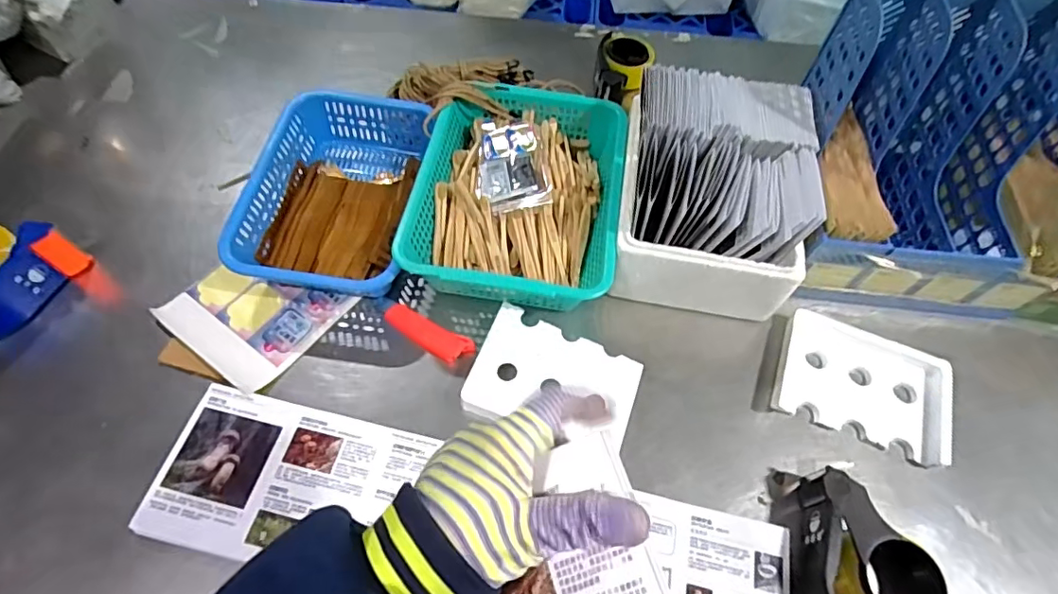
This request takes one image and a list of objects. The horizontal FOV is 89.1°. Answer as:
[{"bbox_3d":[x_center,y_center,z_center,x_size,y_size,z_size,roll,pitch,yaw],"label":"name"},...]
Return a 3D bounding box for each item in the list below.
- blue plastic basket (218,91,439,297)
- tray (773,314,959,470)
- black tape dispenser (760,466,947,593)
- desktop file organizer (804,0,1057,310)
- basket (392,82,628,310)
[{"bbox_3d":[-0.265,-0.146,0.767,0.226,0.098,0.306,4,60,-1],"label":"blue plastic basket"},{"bbox_3d":[0.422,0.109,0.684,0.197,0.032,0.145,20,61,8],"label":"tray"},{"bbox_3d":[0.343,0.263,0.571,0.142,0.070,0.159,2,60,-2],"label":"black tape dispenser"},{"bbox_3d":[0.526,-0.180,0.691,0.320,0.303,0.276,8,60,1],"label":"desktop file organizer"},{"bbox_3d":[-0.012,-0.145,0.753,0.269,0.082,0.340,8,60,1],"label":"basket"}]

